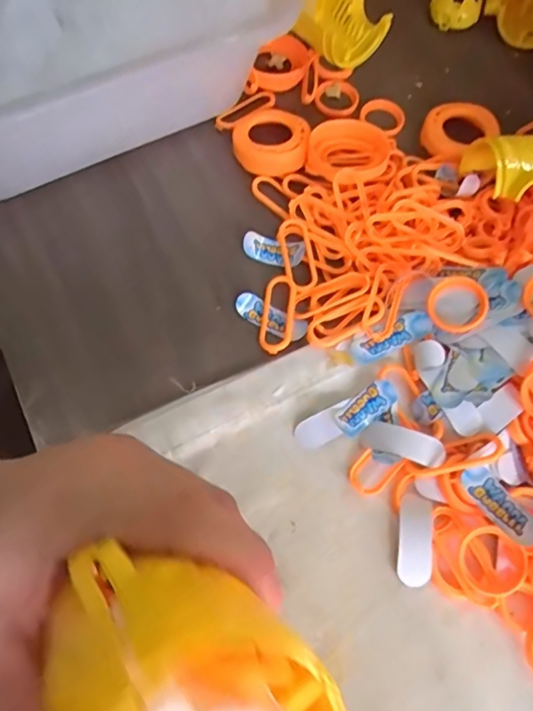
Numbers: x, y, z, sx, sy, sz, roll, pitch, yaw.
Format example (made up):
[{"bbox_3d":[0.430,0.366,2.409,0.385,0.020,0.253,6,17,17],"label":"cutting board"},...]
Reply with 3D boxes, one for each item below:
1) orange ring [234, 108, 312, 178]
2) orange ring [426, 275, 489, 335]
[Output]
[{"bbox_3d":[0.003,-0.161,0.384,0.054,0.012,0.064,-10,68,-1],"label":"orange ring"},{"bbox_3d":[0.118,-0.031,0.323,0.035,0.007,0.035,-3,81,17],"label":"orange ring"}]

